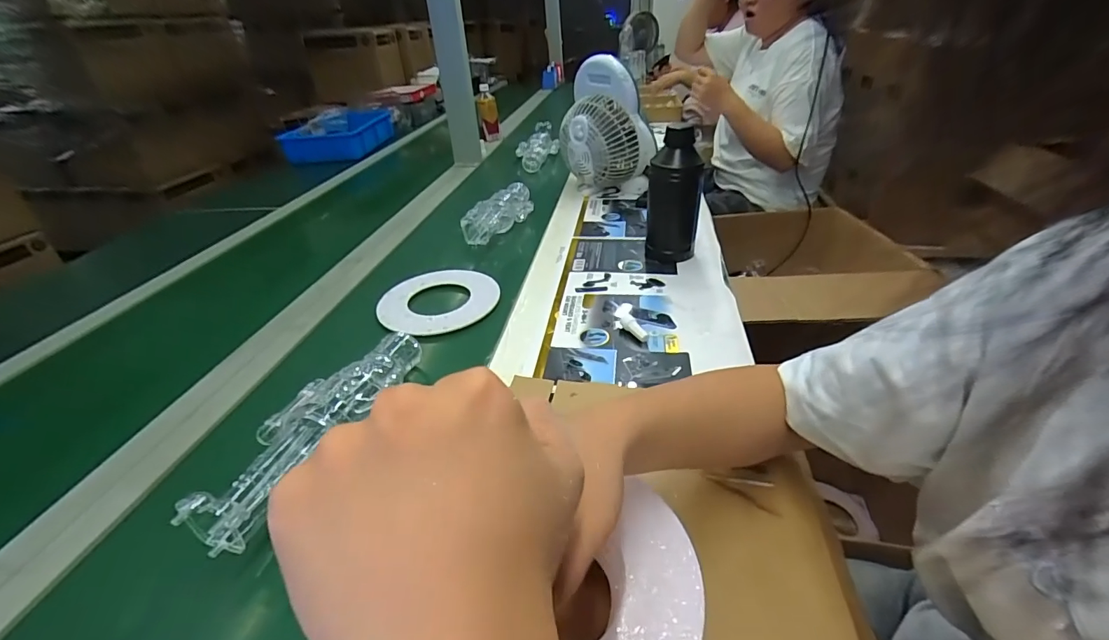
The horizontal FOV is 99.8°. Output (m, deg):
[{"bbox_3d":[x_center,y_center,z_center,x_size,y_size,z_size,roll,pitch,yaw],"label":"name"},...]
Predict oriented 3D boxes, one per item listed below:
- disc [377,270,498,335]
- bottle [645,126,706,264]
[{"bbox_3d":[-0.191,-0.036,0.775,0.194,0.011,0.186,-3,33,2],"label":"disc"},{"bbox_3d":[0.203,-0.204,0.795,0.084,0.221,0.072,6,35,15],"label":"bottle"}]

